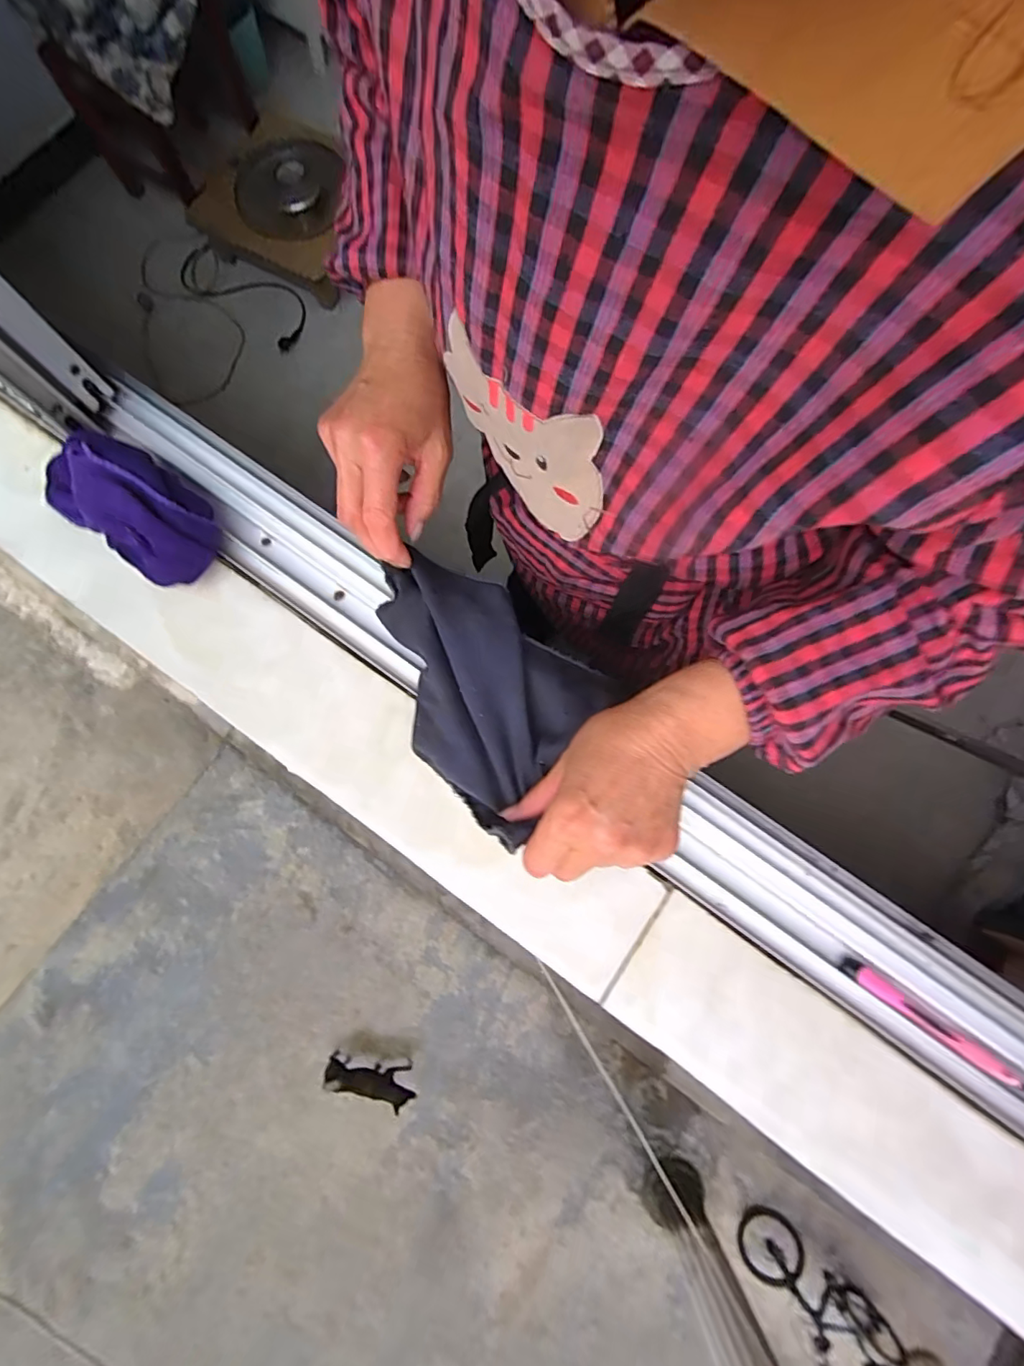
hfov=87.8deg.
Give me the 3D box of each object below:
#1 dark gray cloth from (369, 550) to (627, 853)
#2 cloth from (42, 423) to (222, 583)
[{"bbox_3d":[-0.028,-0.002,0.377,0.183,0.036,0.128,43,81,7],"label":"dark gray cloth"},{"bbox_3d":[-0.294,-0.139,0.401,0.152,0.042,0.073,35,80,6],"label":"cloth"}]

